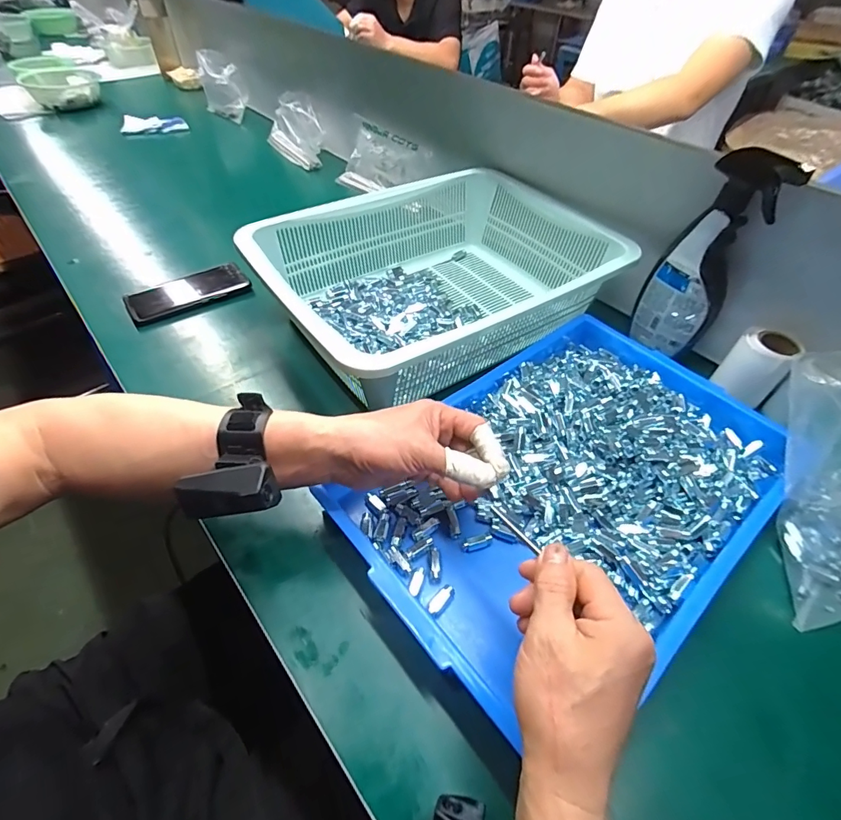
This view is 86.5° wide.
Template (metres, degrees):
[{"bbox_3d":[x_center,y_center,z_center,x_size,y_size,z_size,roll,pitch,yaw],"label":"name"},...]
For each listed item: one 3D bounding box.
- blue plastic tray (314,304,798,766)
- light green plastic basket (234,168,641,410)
[{"bbox_3d":[0.153,0.066,0.445,0.438,0.061,0.287,-32,57,-27],"label":"blue plastic tray"},{"bbox_3d":[0.028,-0.174,0.596,0.438,0.117,0.316,-27,55,-24],"label":"light green plastic basket"}]

